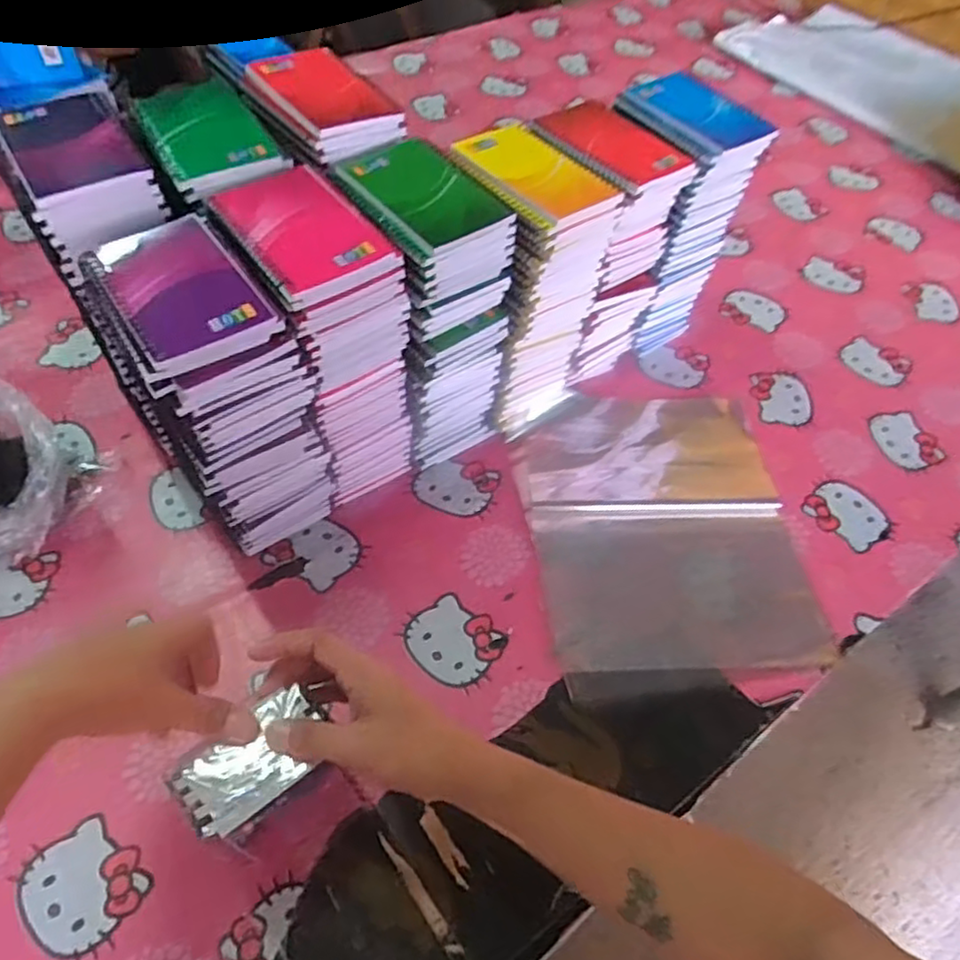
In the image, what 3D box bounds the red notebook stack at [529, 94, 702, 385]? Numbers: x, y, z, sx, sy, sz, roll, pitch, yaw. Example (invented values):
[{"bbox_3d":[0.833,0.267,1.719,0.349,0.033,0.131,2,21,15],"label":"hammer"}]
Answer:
[{"bbox_3d":[0.116,-0.223,0.707,0.108,0.263,0.127,-25,60,-20],"label":"red notebook stack"}]

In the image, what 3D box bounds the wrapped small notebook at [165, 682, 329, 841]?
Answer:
[{"bbox_3d":[-0.136,0.171,0.419,0.090,0.010,0.051,-34,63,-25],"label":"wrapped small notebook"}]

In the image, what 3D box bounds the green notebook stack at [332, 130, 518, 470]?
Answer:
[{"bbox_3d":[-0.049,-0.150,0.651,0.106,0.273,0.141,-24,59,-20],"label":"green notebook stack"}]

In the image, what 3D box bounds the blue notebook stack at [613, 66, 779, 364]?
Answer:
[{"bbox_3d":[0.198,-0.272,0.752,0.108,0.264,0.130,-21,58,-18],"label":"blue notebook stack"}]

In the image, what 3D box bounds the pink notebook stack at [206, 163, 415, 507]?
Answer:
[{"bbox_3d":[-0.136,-0.109,0.603,0.099,0.272,0.139,-29,61,-22],"label":"pink notebook stack"}]

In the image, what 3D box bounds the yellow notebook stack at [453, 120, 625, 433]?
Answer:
[{"bbox_3d":[0.035,-0.178,0.669,0.102,0.271,0.130,-33,63,-25],"label":"yellow notebook stack"}]

